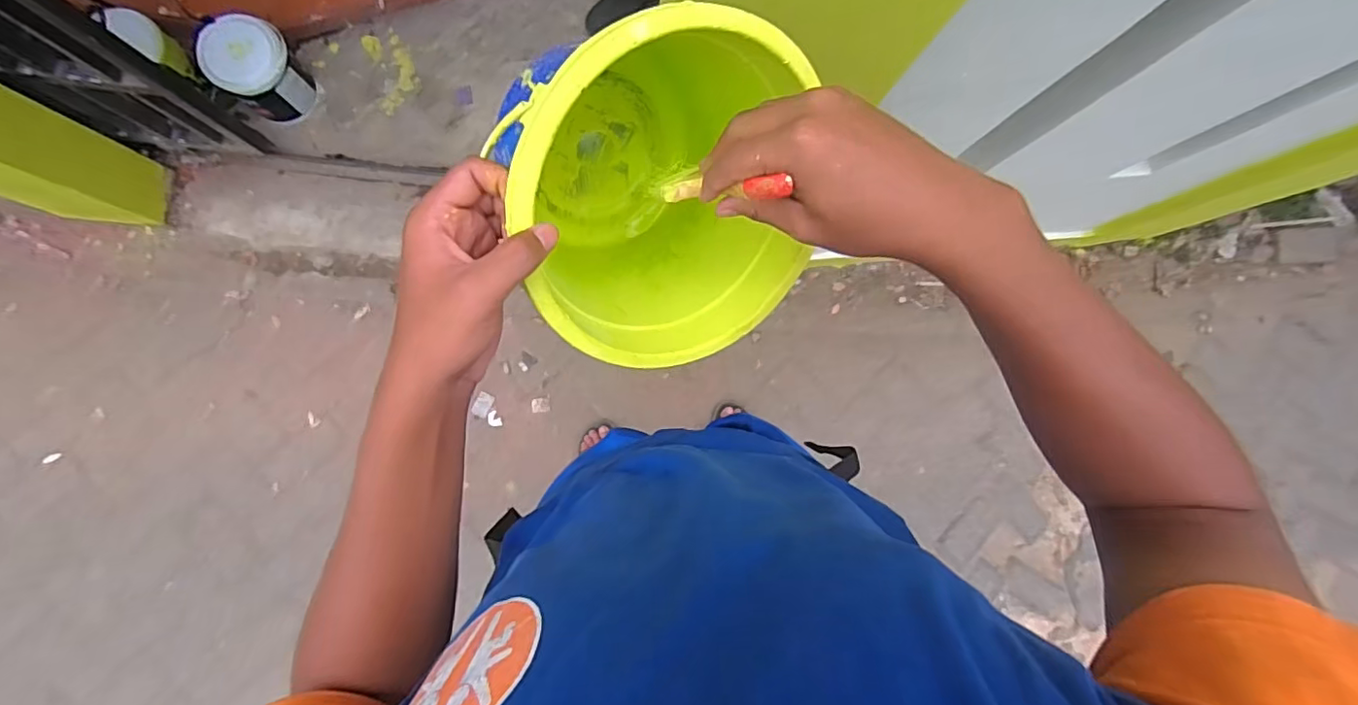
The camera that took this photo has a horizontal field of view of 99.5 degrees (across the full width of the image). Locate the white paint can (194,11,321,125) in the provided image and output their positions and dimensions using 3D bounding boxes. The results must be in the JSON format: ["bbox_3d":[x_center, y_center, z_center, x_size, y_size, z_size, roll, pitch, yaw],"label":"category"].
[{"bbox_3d":[-1.075,-0.725,1.475,0.159,0.223,0.195,43,84,0],"label":"white paint can"}]

